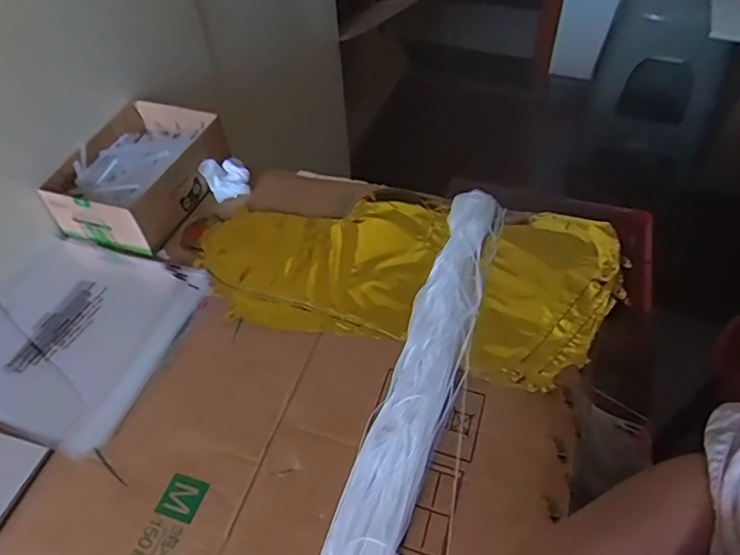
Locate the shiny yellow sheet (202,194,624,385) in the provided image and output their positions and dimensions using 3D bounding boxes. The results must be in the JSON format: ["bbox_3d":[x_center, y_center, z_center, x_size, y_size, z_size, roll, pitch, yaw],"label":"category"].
[{"bbox_3d":[0.035,-0.007,0.609,0.457,0.042,0.228,7,51,9],"label":"shiny yellow sheet"}]

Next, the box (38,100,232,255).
[{"bbox_3d":[-0.271,-0.123,0.676,0.146,0.068,0.191,16,53,16],"label":"box"}]

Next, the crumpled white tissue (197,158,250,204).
[{"bbox_3d":[-0.172,-0.121,0.686,0.052,0.037,0.039,-20,52,-13],"label":"crumpled white tissue"}]

